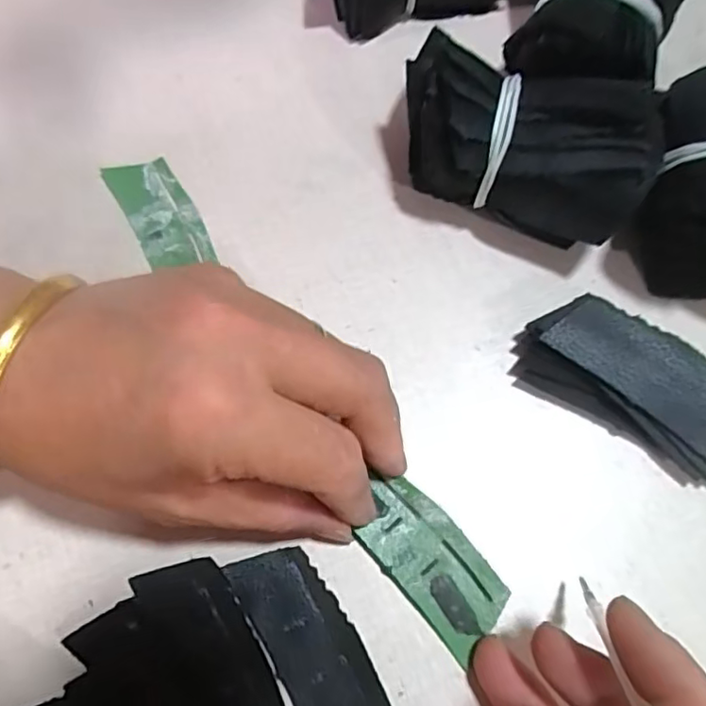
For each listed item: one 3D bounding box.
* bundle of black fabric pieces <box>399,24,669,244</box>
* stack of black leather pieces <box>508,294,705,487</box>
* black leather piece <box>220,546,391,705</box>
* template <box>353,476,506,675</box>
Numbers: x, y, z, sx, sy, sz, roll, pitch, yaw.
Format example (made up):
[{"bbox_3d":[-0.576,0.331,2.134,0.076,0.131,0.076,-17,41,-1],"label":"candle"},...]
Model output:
[{"bbox_3d":[0.061,-0.075,0.232,0.092,0.053,0.046,20,72,8],"label":"bundle of black fabric pieces"},{"bbox_3d":[0.100,0.010,0.221,0.079,0.017,0.039,30,73,11],"label":"stack of black leather pieces"},{"bbox_3d":[-0.012,0.097,0.198,0.027,0.004,0.072,-30,72,-9],"label":"black leather piece"},{"bbox_3d":[0.026,0.070,0.207,0.029,0.004,0.057,-39,74,-12],"label":"template"}]

